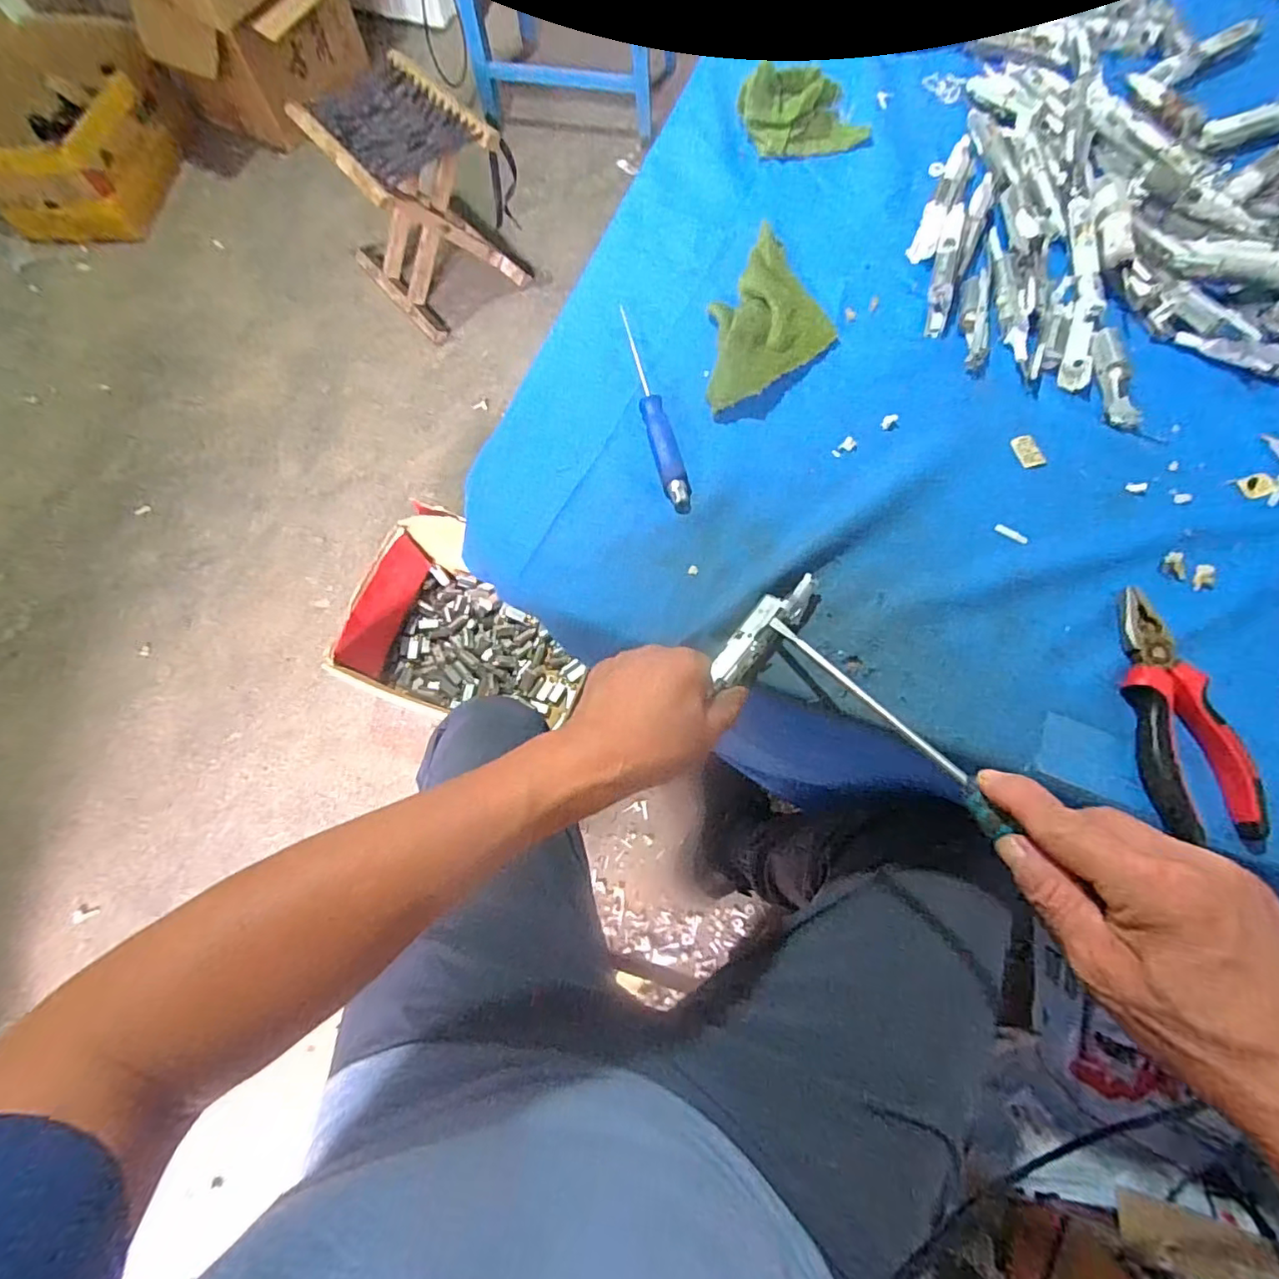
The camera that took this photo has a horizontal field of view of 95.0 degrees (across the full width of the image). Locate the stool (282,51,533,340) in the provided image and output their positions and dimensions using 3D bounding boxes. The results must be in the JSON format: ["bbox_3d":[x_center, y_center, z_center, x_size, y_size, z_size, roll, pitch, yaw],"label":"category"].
[{"bbox_3d":[-0.448,-0.893,1.212,0.278,0.320,0.299,-40,76,-11],"label":"stool"}]

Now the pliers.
[{"bbox_3d":[0.340,0.045,0.367,0.055,0.018,0.155,0,72,1],"label":"pliers"}]

